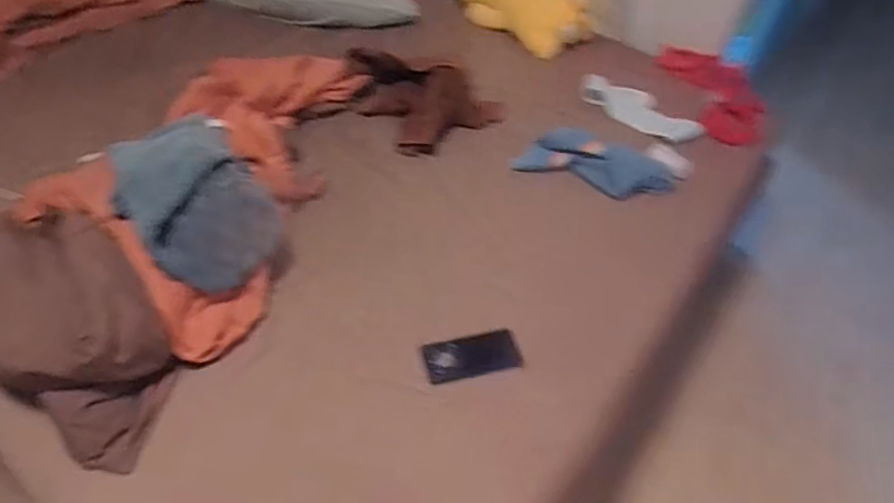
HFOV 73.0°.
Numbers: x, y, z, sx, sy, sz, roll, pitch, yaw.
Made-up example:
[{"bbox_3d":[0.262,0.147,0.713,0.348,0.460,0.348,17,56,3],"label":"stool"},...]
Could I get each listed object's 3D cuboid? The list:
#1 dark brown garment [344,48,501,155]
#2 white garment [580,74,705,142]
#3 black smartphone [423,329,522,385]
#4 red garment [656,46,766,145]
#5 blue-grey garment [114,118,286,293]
[{"bbox_3d":[-0.065,-0.392,1.448,0.284,0.081,0.333,-28,56,-28],"label":"dark brown garment"},{"bbox_3d":[0.476,-0.354,1.510,0.319,0.044,0.133,32,52,22],"label":"white garment"},{"bbox_3d":[0.044,0.178,1.021,0.157,0.009,0.068,-11,85,-10],"label":"black smartphone"},{"bbox_3d":[0.741,-0.454,1.694,0.200,0.094,0.368,-17,51,-20],"label":"red garment"},{"bbox_3d":[-0.438,-0.106,1.044,0.233,0.166,0.327,-30,56,-28],"label":"blue-grey garment"}]

